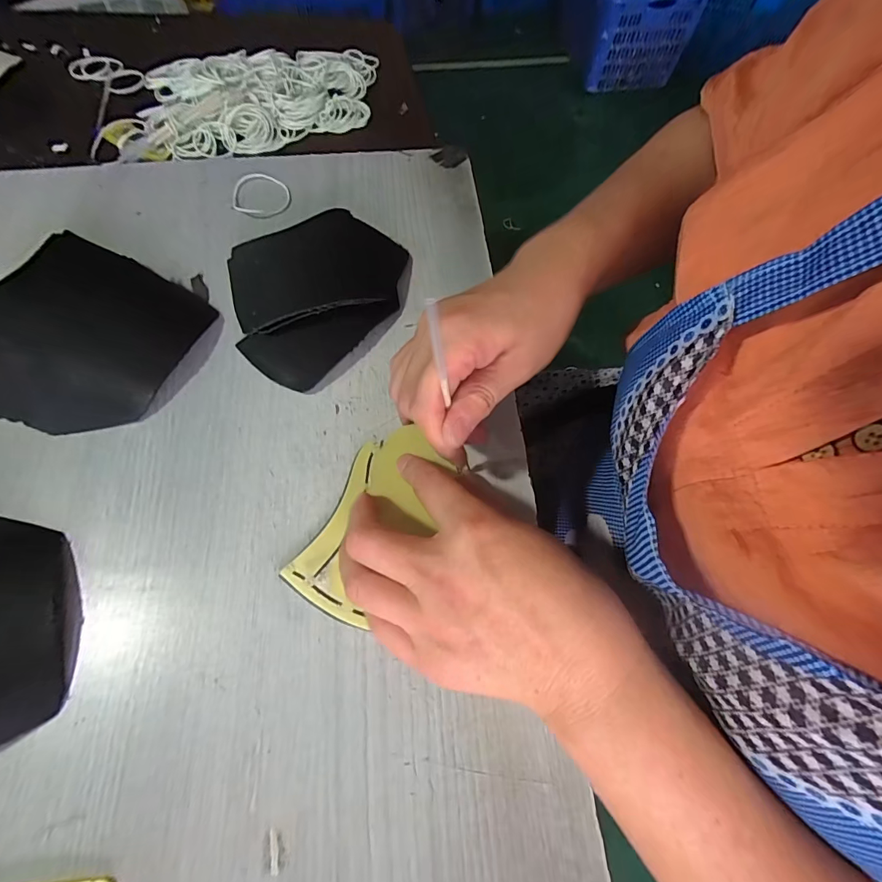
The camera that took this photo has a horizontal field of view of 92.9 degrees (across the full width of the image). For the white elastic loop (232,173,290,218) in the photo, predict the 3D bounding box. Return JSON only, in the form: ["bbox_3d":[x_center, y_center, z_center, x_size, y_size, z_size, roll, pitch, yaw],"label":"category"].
[{"bbox_3d":[-0.163,-0.221,0.375,0.049,0.006,0.060,-28,69,-12],"label":"white elastic loop"}]

